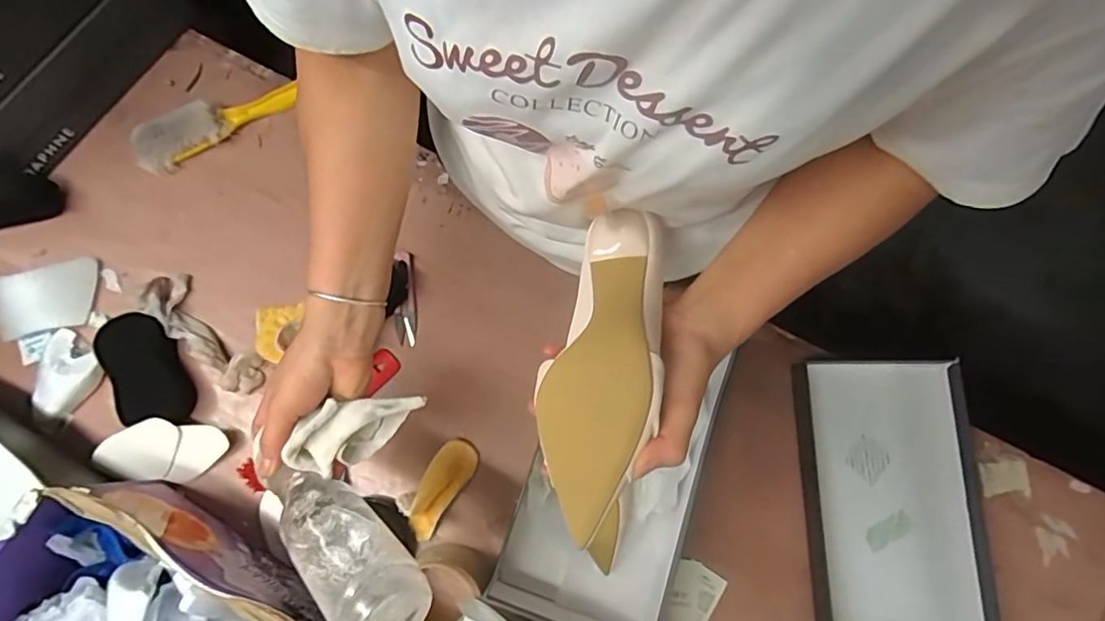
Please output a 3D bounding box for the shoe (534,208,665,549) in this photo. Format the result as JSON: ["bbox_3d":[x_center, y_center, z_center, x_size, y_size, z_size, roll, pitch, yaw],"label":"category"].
[{"bbox_3d":[0.031,0.032,0.373,0.068,0.052,0.209,11,70,2],"label":"shoe"}]

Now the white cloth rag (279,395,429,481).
[{"bbox_3d":[-0.150,0.090,0.445,0.102,0.023,0.046,-24,78,-15],"label":"white cloth rag"}]

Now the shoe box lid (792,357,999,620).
[{"bbox_3d":[0.342,0.204,0.590,0.166,0.033,0.307,1,77,-1],"label":"shoe box lid"}]

